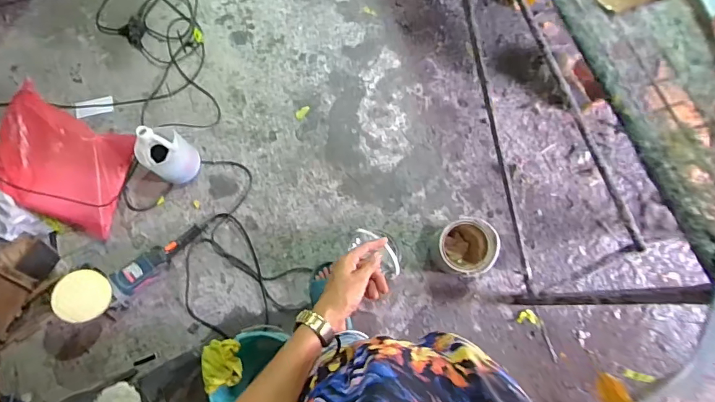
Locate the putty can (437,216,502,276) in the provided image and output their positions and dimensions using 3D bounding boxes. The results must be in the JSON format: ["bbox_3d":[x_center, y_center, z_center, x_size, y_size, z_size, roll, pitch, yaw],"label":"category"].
[{"bbox_3d":[0.355,0.157,1.445,0.178,0.200,0.179,-1,80,4],"label":"putty can"}]

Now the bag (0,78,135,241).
[{"bbox_3d":[-1.045,-0.141,1.515,0.489,0.143,0.393,21,82,7],"label":"bag"}]

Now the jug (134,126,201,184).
[{"bbox_3d":[-0.631,-0.159,1.423,0.167,0.266,0.146,33,84,8],"label":"jug"}]

